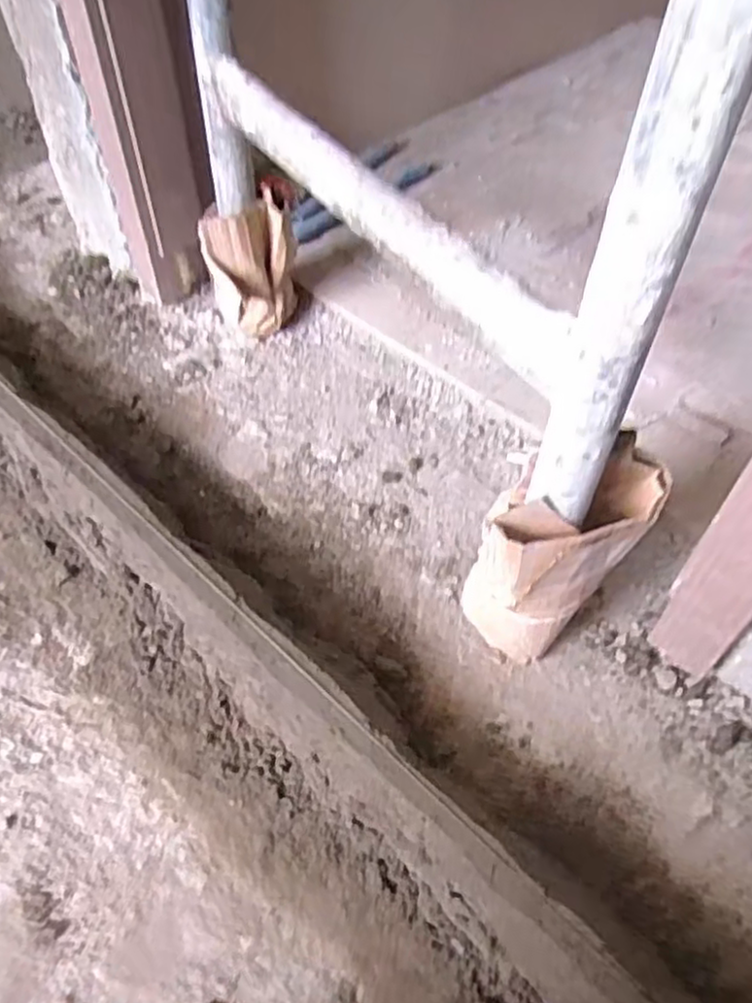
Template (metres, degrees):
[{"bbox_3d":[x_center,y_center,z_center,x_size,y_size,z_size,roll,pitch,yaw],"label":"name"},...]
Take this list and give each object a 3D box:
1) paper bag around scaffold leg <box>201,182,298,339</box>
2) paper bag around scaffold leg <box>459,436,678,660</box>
[{"bbox_3d":[-0.163,-0.310,0.966,0.113,0.186,0.074,-12,53,-10],"label":"paper bag around scaffold leg"},{"bbox_3d":[0.165,0.055,0.652,0.150,0.223,0.087,-15,54,-12],"label":"paper bag around scaffold leg"}]

